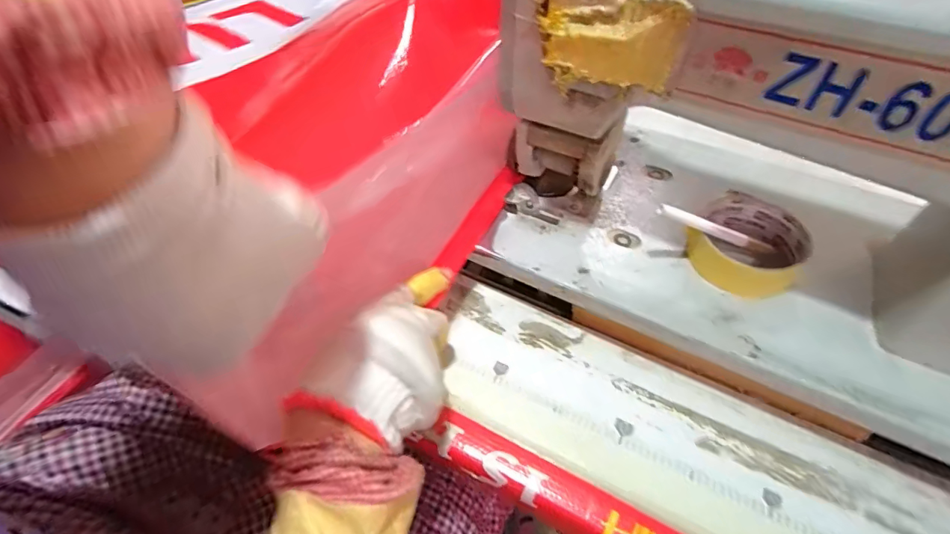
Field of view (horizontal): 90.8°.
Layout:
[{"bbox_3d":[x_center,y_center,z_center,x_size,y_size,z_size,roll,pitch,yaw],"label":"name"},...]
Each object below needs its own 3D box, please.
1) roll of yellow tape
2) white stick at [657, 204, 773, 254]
[{"bbox_3d":[0.212,-0.016,0.365,0.079,0.028,0.080,-1,52,1],"label":"roll of yellow tape"},{"bbox_3d":[0.183,-0.027,0.354,0.109,0.009,0.007,17,49,-18],"label":"white stick"}]

